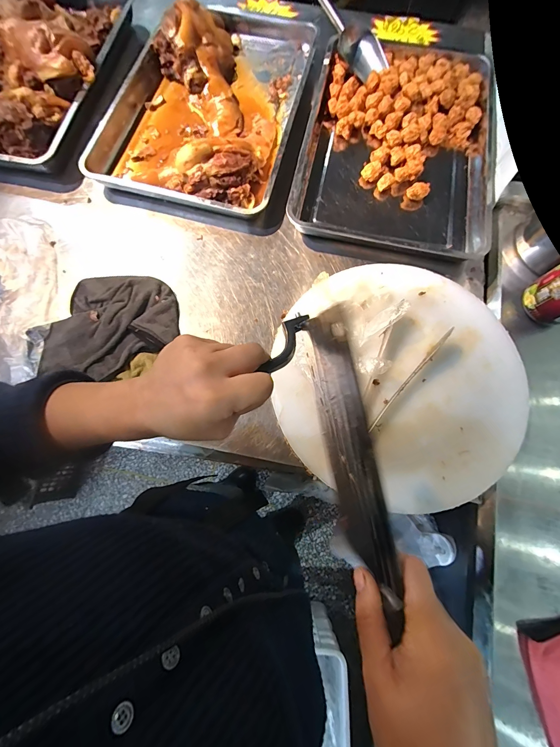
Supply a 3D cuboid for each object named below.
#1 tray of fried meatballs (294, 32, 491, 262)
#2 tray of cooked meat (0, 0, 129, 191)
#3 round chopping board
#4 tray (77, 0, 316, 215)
[{"bbox_3d":[0.266,-0.520,0.674,0.409,0.068,0.605,11,74,2],"label":"tray of fried meatballs"},{"bbox_3d":[-0.613,-0.756,0.678,0.451,0.095,0.666,2,74,0],"label":"tray of cooked meat"},{"bbox_3d":[0.201,-0.002,0.503,0.416,0.050,0.423,0,74,-1],"label":"round chopping board"},{"bbox_3d":[-0.152,-0.652,0.680,0.396,0.087,0.641,12,74,3],"label":"tray"}]

